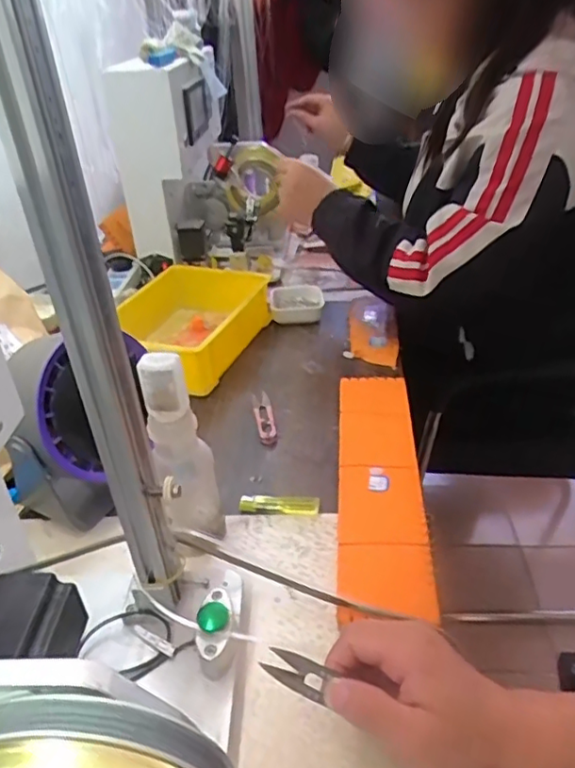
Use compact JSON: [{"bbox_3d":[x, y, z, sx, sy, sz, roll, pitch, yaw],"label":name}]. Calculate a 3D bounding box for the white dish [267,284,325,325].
[{"bbox_3d":[0.012,-0.124,0.904,0.083,0.035,0.073,-3,33,0],"label":"white dish"}]

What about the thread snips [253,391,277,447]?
[{"bbox_3d":[-0.028,0.038,0.709,0.021,0.005,0.102,-8,34,-6],"label":"thread snips"}]

